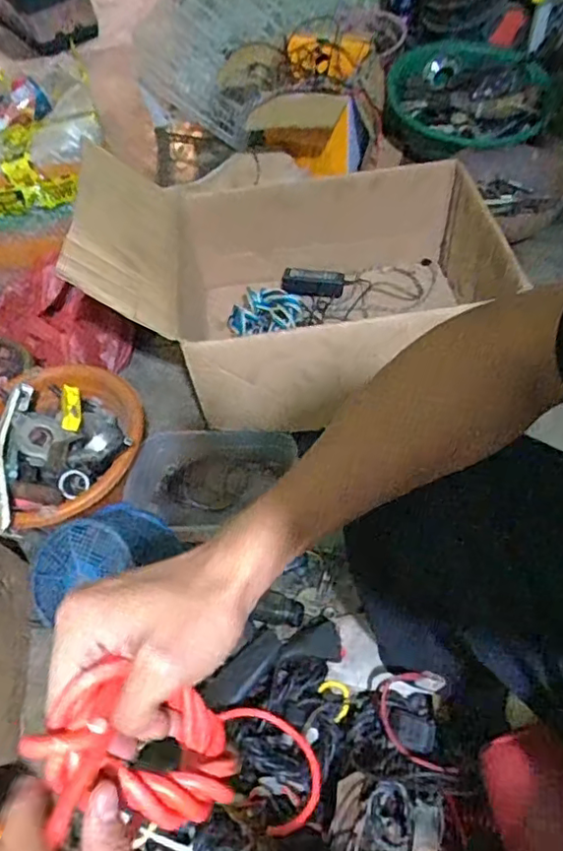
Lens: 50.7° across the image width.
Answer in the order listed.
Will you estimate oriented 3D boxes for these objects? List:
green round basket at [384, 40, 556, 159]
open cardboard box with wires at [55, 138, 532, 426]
[{"bbox_3d":[0.414,-0.745,1.332,0.334,0.120,0.360,7,56,10],"label":"green round basket"},{"bbox_3d":[0.049,-0.222,0.925,0.616,0.333,0.410,-4,55,2],"label":"open cardboard box with wires"}]

